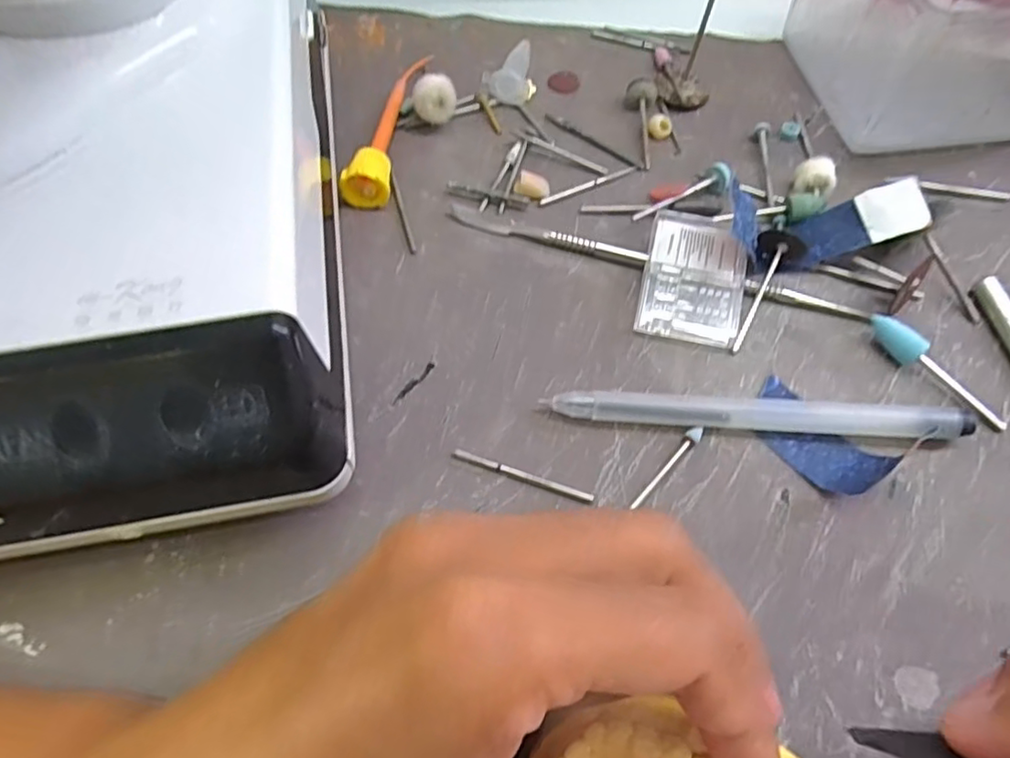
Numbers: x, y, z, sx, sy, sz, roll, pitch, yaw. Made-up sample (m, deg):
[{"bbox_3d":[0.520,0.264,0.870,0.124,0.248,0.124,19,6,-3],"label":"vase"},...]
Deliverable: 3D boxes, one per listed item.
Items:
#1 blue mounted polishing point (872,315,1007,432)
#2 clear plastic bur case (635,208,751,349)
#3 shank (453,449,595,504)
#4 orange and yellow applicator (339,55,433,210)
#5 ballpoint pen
[{"bbox_3d":[0.140,-0.003,0.201,0.049,0.010,0.008,41,69,19],"label":"blue mounted polishing point"},{"bbox_3d":[0.065,-0.035,0.217,0.033,0.012,0.045,12,62,6],"label":"clear plastic bur case"},{"bbox_3d":[0.005,0.028,0.187,0.043,0.004,0.004,17,63,9],"label":"shank"},{"bbox_3d":[-0.043,-0.104,0.251,0.016,0.015,0.084,12,62,6],"label":"orange and yellow applicator"},{"bbox_3d":[0.077,0.010,0.194,0.124,0.010,0.012,4,62,2],"label":"ballpoint pen"}]

